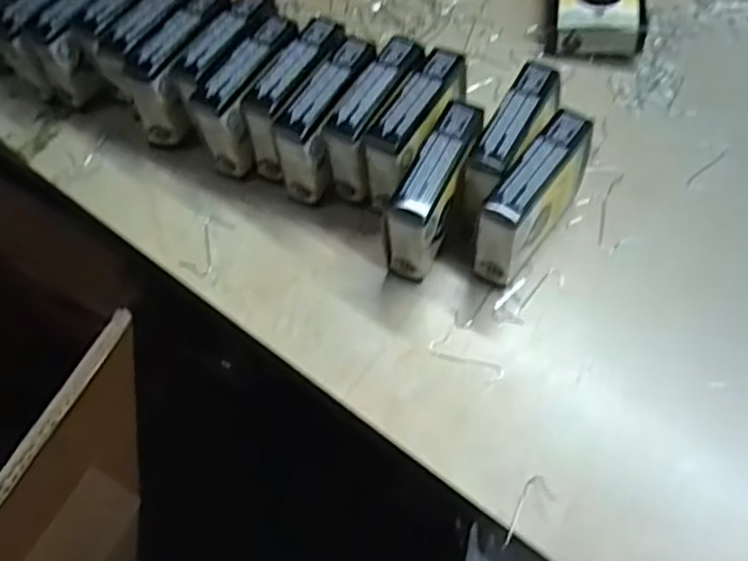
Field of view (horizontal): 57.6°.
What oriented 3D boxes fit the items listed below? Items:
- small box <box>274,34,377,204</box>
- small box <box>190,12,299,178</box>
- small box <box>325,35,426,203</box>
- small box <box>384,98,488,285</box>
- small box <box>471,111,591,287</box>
[{"bbox_3d":[-0.022,-0.083,0.362,0.022,0.056,0.075,25,65,16],"label":"small box"},{"bbox_3d":[-0.064,-0.098,0.373,0.024,0.055,0.077,27,66,17],"label":"small box"},{"bbox_3d":[0.003,-0.085,0.357,0.021,0.048,0.072,27,66,17],"label":"small box"},{"bbox_3d":[0.030,-0.042,0.336,0.024,0.057,0.071,20,64,14],"label":"small box"},{"bbox_3d":[0.078,-0.037,0.332,0.024,0.057,0.074,32,67,19],"label":"small box"}]

